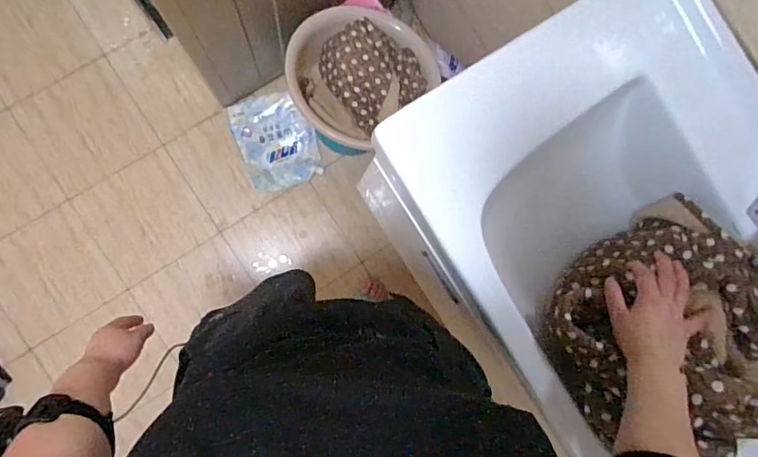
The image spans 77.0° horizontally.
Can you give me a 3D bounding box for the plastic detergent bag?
[{"bbox_3d":[-0.302,-0.257,1.406,0.217,0.022,0.276,-21,90,-8],"label":"plastic detergent bag"}]

